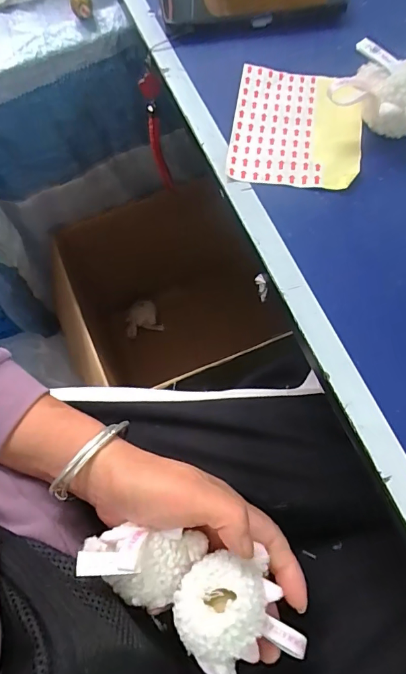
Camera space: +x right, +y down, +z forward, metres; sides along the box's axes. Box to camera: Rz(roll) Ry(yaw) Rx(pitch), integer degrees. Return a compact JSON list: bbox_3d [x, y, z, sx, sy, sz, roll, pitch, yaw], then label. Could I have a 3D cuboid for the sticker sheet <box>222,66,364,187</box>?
[{"bbox_3d":[0.074,-0.168,0.337,0.098,0.008,0.116,6,68,4],"label":"sticker sheet"}]

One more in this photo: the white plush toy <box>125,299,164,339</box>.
[{"bbox_3d":[-0.116,-0.036,0.864,0.075,0.082,0.046,-1,67,1],"label":"white plush toy"}]

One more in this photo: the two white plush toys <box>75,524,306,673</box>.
[{"bbox_3d":[-0.006,0.153,0.253,0.139,0.037,0.062,23,70,3],"label":"two white plush toys"}]

